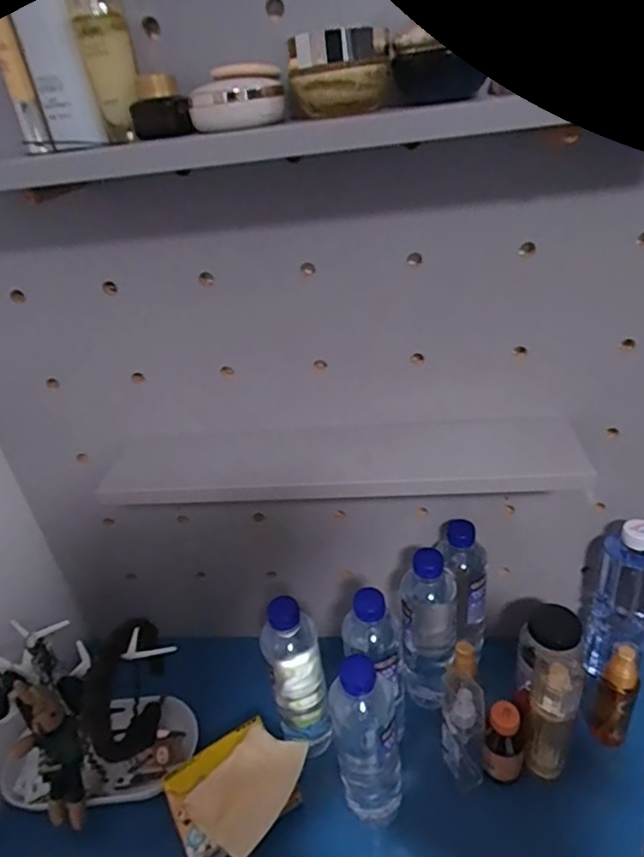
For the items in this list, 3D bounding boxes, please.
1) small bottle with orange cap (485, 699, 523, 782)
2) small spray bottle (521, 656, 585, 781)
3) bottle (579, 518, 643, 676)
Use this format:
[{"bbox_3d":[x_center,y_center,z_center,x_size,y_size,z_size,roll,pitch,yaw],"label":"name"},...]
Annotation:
[{"bbox_3d":[0.196,0.336,0.585,0.039,0.096,0.033,4,32,19],"label":"small bottle with orange cap"},{"bbox_3d":[0.234,0.297,0.559,0.044,0.153,0.034,13,36,32],"label":"small spray bottle"},{"bbox_3d":[0.348,0.195,0.634,0.072,0.201,0.069,11,35,29],"label":"bottle"}]

